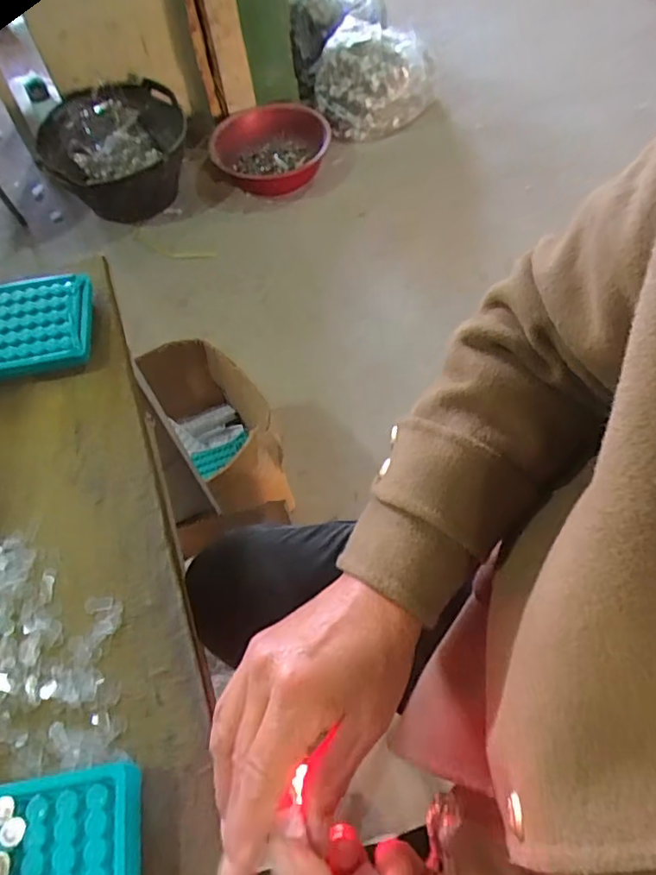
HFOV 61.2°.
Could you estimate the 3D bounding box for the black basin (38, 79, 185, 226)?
[{"bbox_3d":[-0.595,-0.821,1.598,0.362,0.247,0.357,-11,58,-3],"label":"black basin"}]

